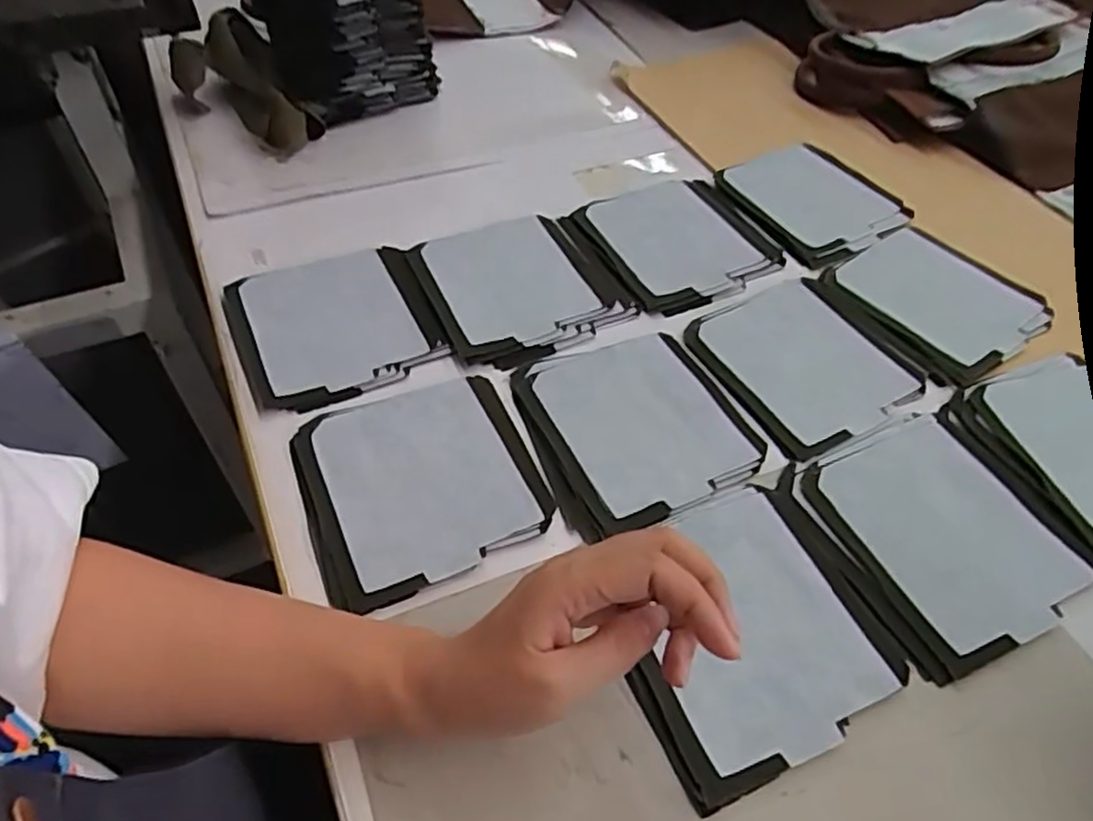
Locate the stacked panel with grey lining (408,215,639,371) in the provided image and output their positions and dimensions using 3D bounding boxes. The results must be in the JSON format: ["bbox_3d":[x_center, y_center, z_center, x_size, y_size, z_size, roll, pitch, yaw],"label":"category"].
[{"bbox_3d":[-0.020,-0.100,0.549,0.138,0.012,0.147,-20,53,-18],"label":"stacked panel with grey lining"}]

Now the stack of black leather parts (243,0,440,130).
[{"bbox_3d":[-0.198,-0.375,0.678,0.143,0.164,0.125,-30,57,-24],"label":"stack of black leather parts"}]

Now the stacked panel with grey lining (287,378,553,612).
[{"bbox_3d":[-0.076,0.039,0.429,0.136,0.008,0.137,-17,52,-16],"label":"stacked panel with grey lining"}]

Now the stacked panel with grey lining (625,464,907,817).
[{"bbox_3d":[0.107,0.111,0.380,0.148,0.008,0.137,-19,53,-17],"label":"stacked panel with grey lining"}]

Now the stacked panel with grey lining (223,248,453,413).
[{"bbox_3d":[-0.151,-0.066,0.513,0.137,0.012,0.139,-22,54,-19],"label":"stacked panel with grey lining"}]

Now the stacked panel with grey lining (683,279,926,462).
[{"bbox_3d":[0.186,-0.041,0.511,0.136,0.007,0.138,-23,54,-20],"label":"stacked panel with grey lining"}]

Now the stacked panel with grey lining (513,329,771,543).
[{"bbox_3d":[0.060,0.008,0.468,0.134,0.007,0.145,-14,52,-13],"label":"stacked panel with grey lining"}]

